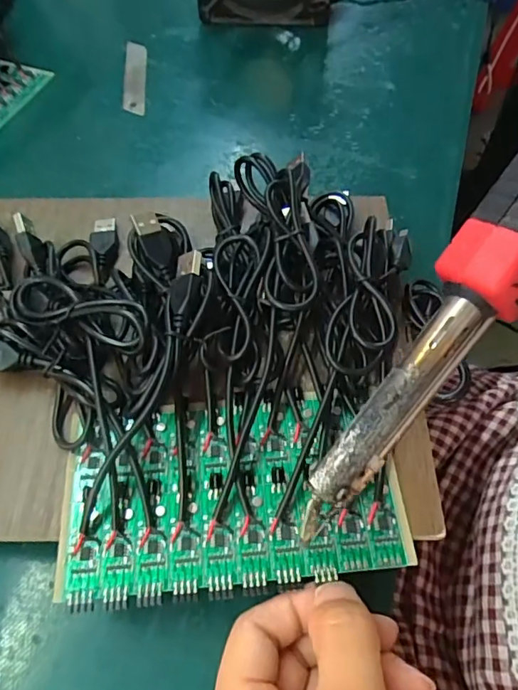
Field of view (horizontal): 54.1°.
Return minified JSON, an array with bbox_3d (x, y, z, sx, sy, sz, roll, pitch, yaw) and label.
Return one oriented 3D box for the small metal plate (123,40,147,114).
[{"bbox_3d":[-0.104,-0.226,0.425,0.018,0.005,0.094,-5,59,-2],"label":"small metal plate"}]

